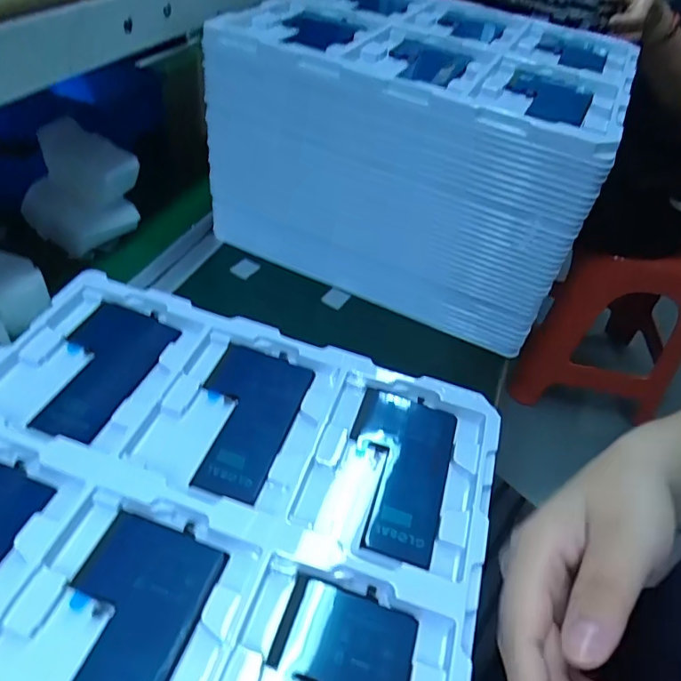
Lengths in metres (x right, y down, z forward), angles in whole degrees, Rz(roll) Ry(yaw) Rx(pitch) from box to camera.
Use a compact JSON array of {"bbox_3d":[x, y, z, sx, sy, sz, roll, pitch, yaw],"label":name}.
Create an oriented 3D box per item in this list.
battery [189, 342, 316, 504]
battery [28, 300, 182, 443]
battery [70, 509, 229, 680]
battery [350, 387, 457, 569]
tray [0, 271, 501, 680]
[{"bbox_3d":[-0.064,0.046,0.339,0.065,0.004,0.111,15,44,9],"label":"battery"},{"bbox_3d":[-0.160,0.017,0.351,0.066,0.006,0.108,15,44,8],"label":"battery"},{"bbox_3d":[-0.104,0.136,0.244,0.064,0.004,0.108,16,45,10],"label":"battery"},{"bbox_3d":[0.034,0.078,0.325,0.063,0.008,0.108,14,44,8],"label":"battery"},{"bbox_3d":[-0.082,0.092,0.288,0.312,0.024,0.273,16,44,9],"label":"tray"}]

